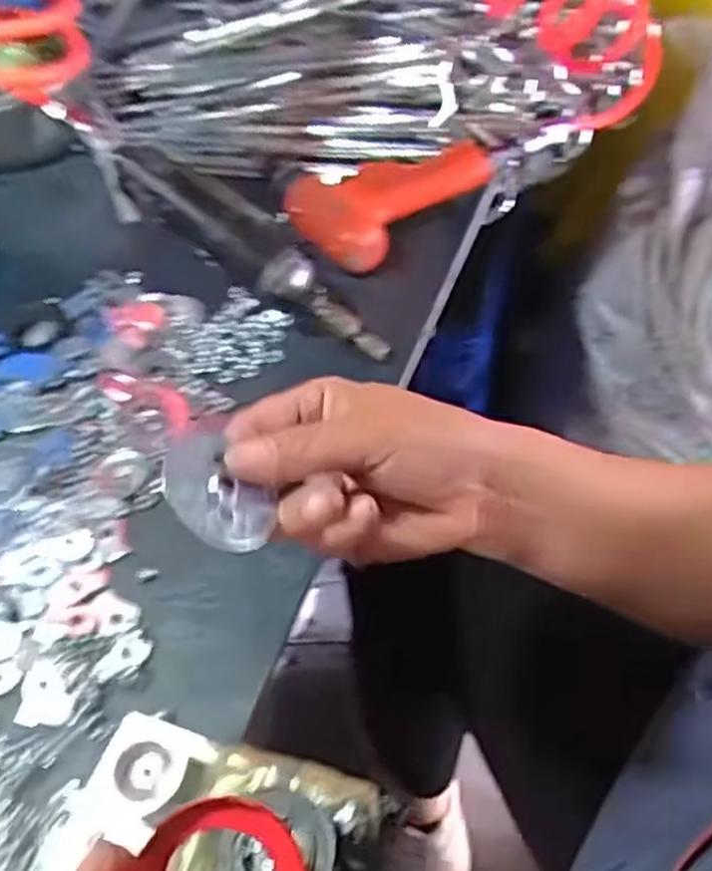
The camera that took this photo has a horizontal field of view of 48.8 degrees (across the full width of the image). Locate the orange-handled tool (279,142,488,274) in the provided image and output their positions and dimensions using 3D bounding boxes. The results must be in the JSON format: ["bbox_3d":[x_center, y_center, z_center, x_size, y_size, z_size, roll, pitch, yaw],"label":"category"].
[{"bbox_3d":[0.024,-0.185,0.588,0.150,0.048,0.086,-36,57,-21],"label":"orange-handled tool"}]

